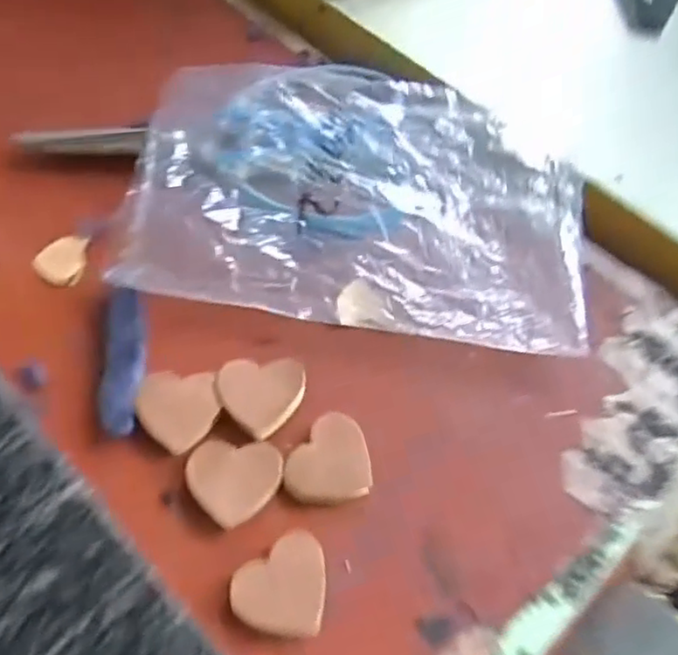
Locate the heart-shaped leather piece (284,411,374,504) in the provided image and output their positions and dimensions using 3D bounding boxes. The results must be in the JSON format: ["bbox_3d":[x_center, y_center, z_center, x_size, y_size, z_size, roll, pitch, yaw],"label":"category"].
[{"bbox_3d":[-0.005,0.050,0.259,0.032,0.006,0.032,-13,63,-8],"label":"heart-shaped leather piece"}]

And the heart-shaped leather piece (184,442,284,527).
[{"bbox_3d":[-0.039,0.054,0.255,0.033,0.004,0.034,1,62,-1],"label":"heart-shaped leather piece"}]

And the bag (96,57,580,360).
[{"bbox_3d":[0.010,-0.067,0.310,0.195,0.019,0.141,8,62,3],"label":"bag"}]

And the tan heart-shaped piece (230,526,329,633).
[{"bbox_3d":[-0.020,0.089,0.240,0.032,0.007,0.034,9,62,4],"label":"tan heart-shaped piece"}]

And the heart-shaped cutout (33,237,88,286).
[{"bbox_3d":[-0.125,-0.031,0.304,0.022,0.004,0.026,9,62,3],"label":"heart-shaped cutout"}]

